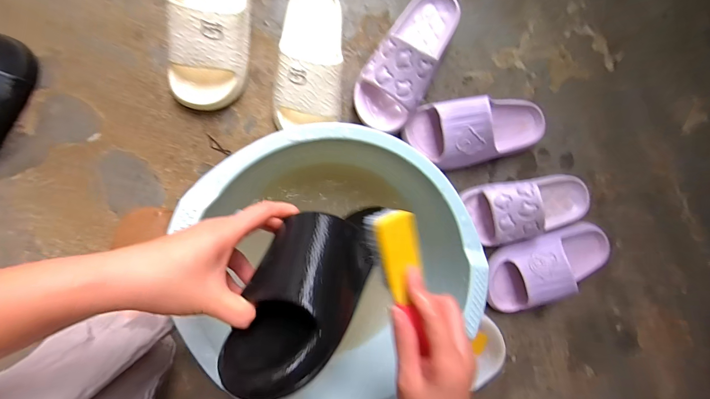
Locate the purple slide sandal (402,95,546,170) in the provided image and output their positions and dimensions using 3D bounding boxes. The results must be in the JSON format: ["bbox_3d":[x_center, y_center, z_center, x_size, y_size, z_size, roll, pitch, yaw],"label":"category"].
[{"bbox_3d":[0.213,-0.117,0.525,0.241,0.074,0.106,-8,91,-9],"label":"purple slide sandal"}]

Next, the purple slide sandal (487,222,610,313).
[{"bbox_3d":[0.352,0.118,0.545,0.245,0.075,0.114,-16,93,-9],"label":"purple slide sandal"}]

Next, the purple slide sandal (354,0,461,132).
[{"bbox_3d":[0.088,-0.230,0.492,0.100,0.088,0.243,31,85,-8],"label":"purple slide sandal"}]

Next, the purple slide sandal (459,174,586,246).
[{"bbox_3d":[0.307,0.013,0.529,0.226,0.079,0.102,-12,92,-9],"label":"purple slide sandal"}]

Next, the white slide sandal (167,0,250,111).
[{"bbox_3d":[-0.211,-0.264,0.447,0.104,0.073,0.256,3,90,-9],"label":"white slide sandal"}]

